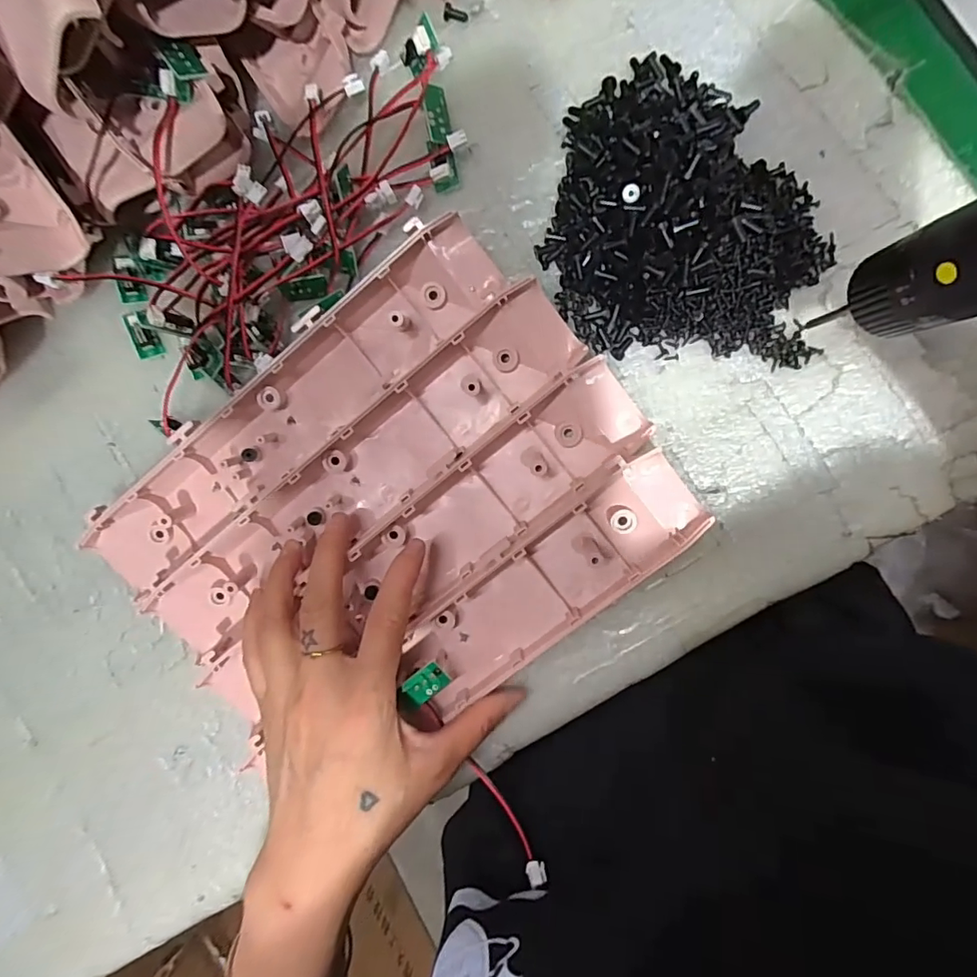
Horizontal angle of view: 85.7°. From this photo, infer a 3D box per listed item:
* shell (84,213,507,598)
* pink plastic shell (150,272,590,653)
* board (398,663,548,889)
[{"bbox_3d":[-0.110,-0.036,0.285,0.271,0.026,0.052,-38,85,9],"label":"shell"},{"bbox_3d":[-0.073,-0.002,0.285,0.275,0.031,0.049,-37,87,7],"label":"pink plastic shell"},{"bbox_3d":[-0.006,0.137,0.259,0.026,0.025,0.105,-39,73,9],"label":"board"}]

